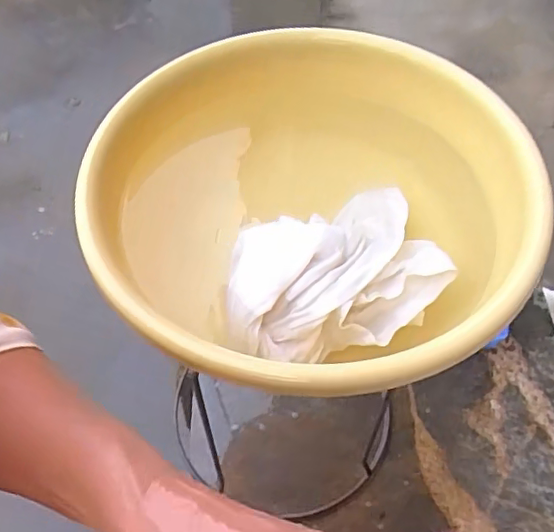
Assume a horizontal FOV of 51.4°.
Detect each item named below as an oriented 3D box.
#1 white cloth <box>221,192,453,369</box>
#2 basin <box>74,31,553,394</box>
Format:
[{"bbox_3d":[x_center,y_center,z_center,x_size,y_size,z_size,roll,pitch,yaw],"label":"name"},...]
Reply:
[{"bbox_3d":[0.044,0.005,0.490,0.194,0.049,0.129,-22,58,-16],"label":"white cloth"},{"bbox_3d":[0.038,-0.034,0.538,0.368,0.171,0.348,1,55,-1],"label":"basin"}]

